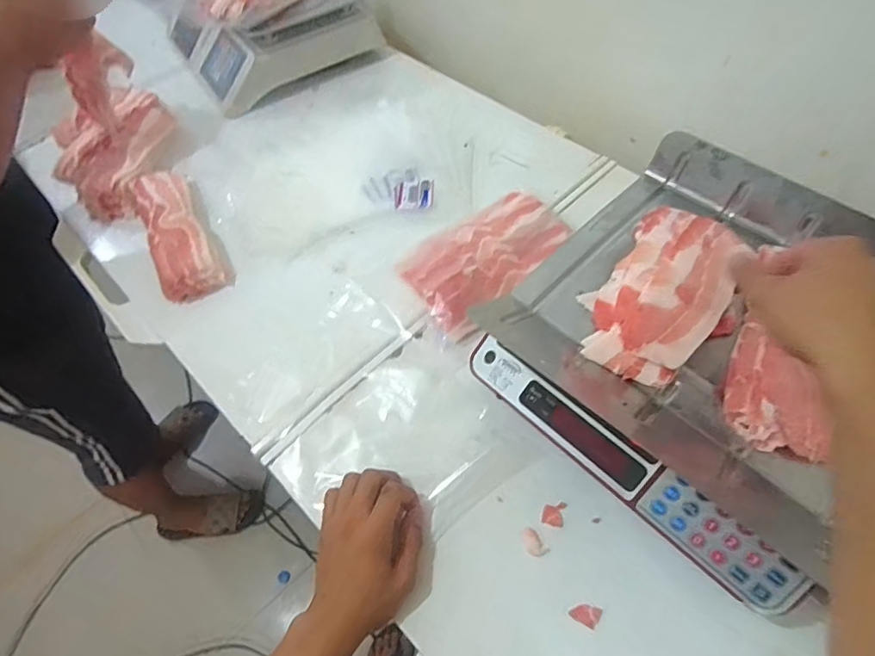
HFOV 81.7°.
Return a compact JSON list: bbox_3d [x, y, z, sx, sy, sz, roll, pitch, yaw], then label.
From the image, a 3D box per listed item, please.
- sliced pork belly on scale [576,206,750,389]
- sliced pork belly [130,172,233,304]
[{"bbox_3d":[0.219,-0.039,0.488,0.118,0.041,0.201,35,63,23],"label":"sliced pork belly on scale"},{"bbox_3d":[-0.364,-0.139,0.700,0.086,0.060,0.231,-27,59,-16],"label":"sliced pork belly"}]

